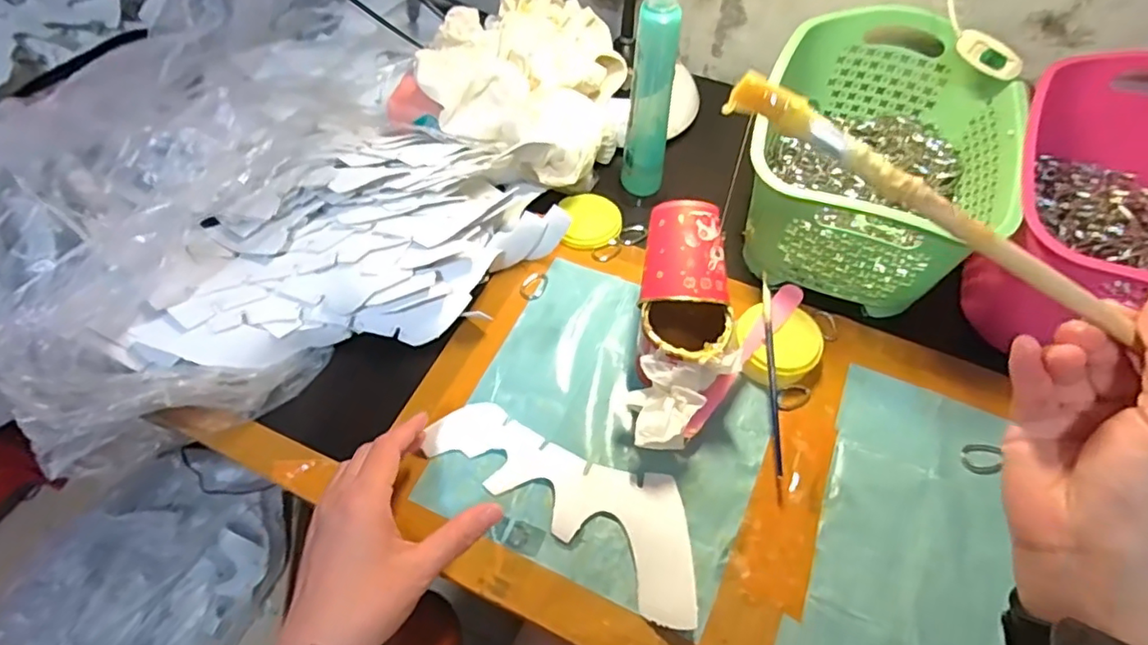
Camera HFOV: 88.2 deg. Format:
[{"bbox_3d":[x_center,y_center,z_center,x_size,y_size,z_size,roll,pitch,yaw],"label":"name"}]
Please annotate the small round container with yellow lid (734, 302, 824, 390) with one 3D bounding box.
[{"bbox_3d":[0.166,0.020,0.482,0.066,0.024,0.064,-1,66,2],"label":"small round container with yellow lid"}]

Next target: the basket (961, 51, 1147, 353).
[{"bbox_3d":[0.463,-0.110,0.505,0.205,0.124,0.294,19,59,12],"label":"basket"}]

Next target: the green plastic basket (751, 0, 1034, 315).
[{"bbox_3d":[0.258,-0.146,0.516,0.187,0.114,0.250,21,59,13],"label":"green plastic basket"}]

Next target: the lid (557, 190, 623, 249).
[{"bbox_3d":[0.017,-0.101,0.575,0.057,0.014,0.062,0,57,0],"label":"lid"}]

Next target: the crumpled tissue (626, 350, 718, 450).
[{"bbox_3d":[0.066,0.059,0.430,0.052,0.030,0.065,18,85,18],"label":"crumpled tissue"}]

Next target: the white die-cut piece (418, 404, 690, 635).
[{"bbox_3d":[-0.001,0.117,0.423,0.215,0.012,0.077,29,64,21],"label":"white die-cut piece"}]

